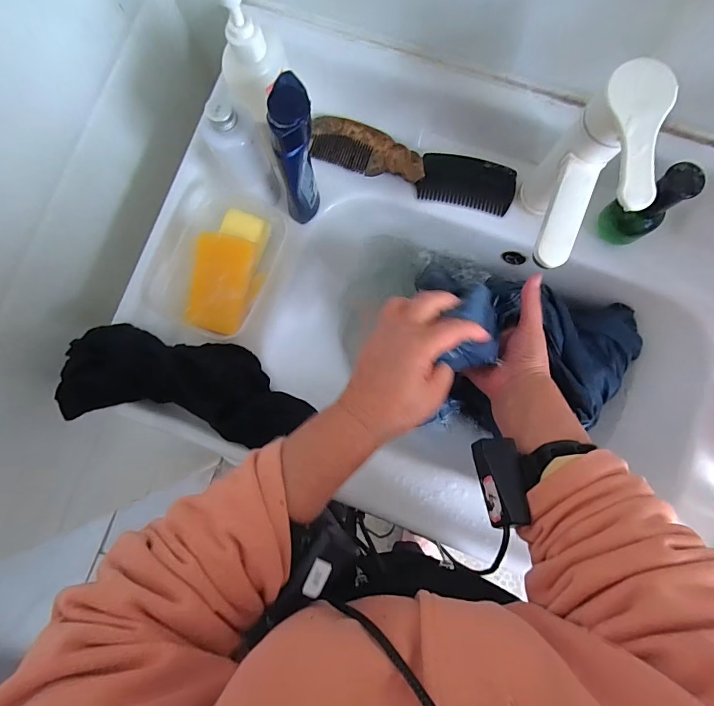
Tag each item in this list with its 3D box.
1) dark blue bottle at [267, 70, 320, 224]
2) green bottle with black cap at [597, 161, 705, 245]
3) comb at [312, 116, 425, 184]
[{"bbox_3d":[-0.058,-0.187,0.385,0.045,0.157,0.049,-14,84,0],"label":"dark blue bottle"},{"bbox_3d":[0.298,-0.148,0.401,0.045,0.098,0.043,-17,84,0],"label":"green bottle with black cap"},{"bbox_3d":[0.012,-0.242,0.469,0.141,0.013,0.053,20,85,4],"label":"comb"}]

